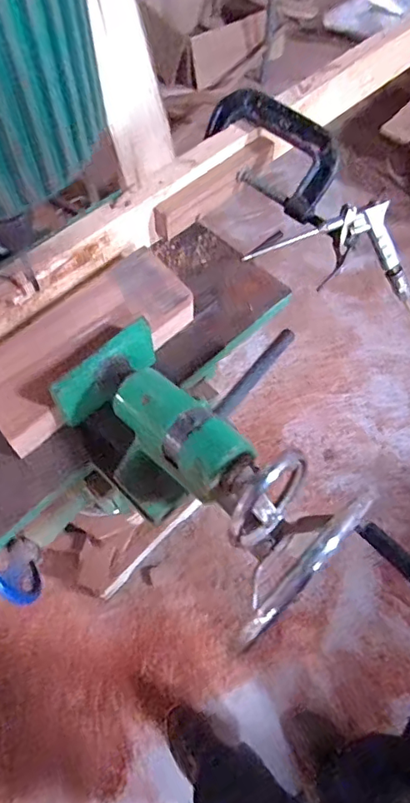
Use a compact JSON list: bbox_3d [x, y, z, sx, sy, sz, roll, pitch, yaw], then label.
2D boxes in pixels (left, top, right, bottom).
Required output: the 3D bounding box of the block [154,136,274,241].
[{"bbox_3d":[0.017,-0.281,0.690,0.201,0.056,0.023,-39,70,-20],"label":"block"}]

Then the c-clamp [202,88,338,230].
[{"bbox_3d":[0.091,-0.323,0.689,0.216,0.034,0.101,42,109,17],"label":"c-clamp"}]

